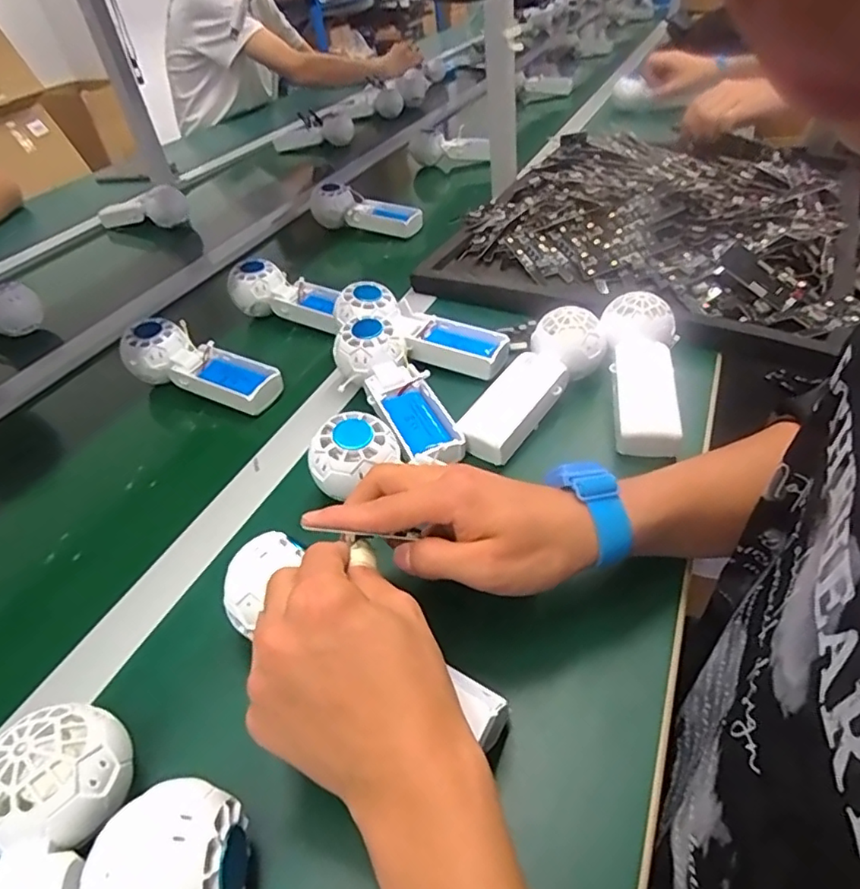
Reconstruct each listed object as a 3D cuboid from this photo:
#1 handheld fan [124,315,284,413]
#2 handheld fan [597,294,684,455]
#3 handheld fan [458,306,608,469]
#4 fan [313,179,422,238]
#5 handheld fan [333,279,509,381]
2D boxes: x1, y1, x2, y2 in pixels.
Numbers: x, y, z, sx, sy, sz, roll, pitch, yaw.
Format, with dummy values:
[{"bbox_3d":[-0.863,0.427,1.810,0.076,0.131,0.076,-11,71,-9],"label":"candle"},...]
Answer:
[{"bbox_3d":[-0.221,-0.071,0.563,0.153,0.059,0.063,20,45,25],"label":"handheld fan"},{"bbox_3d":[0.175,-0.057,0.483,0.061,0.028,0.167,4,56,8],"label":"handheld fan"},{"bbox_3d":[0.085,-0.053,0.491,0.060,0.039,0.167,26,62,30],"label":"handheld fan"},{"bbox_3d":[-0.090,-0.336,0.842,0.176,0.057,0.056,20,45,25],"label":"fan"},{"bbox_3d":[-0.008,-0.111,0.555,0.163,0.028,0.056,27,47,11],"label":"handheld fan"}]

